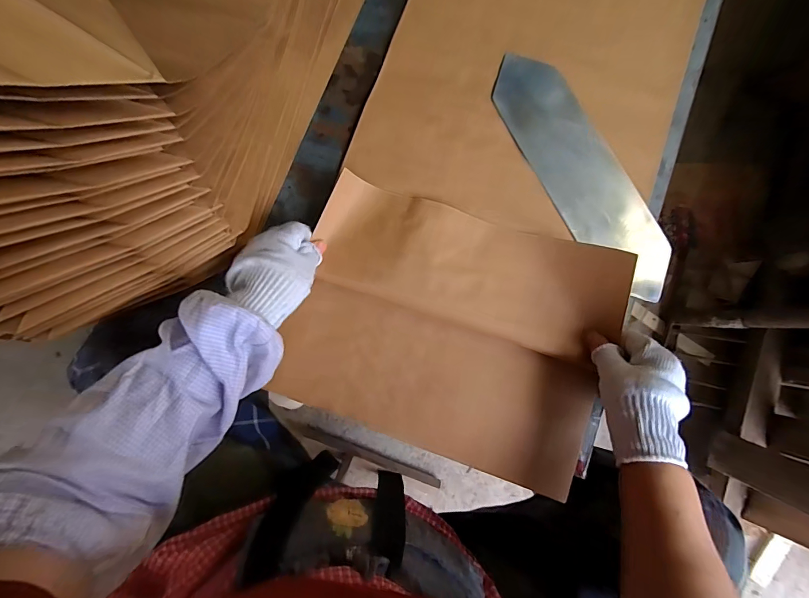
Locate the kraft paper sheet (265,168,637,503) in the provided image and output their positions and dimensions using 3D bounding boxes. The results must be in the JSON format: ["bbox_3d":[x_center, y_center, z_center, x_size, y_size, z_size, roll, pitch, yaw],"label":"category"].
[{"bbox_3d":[0.051,0.031,0.408,0.335,0.060,0.260,19,80,2],"label":"kraft paper sheet"}]

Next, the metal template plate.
[{"bbox_3d":[0.209,-0.151,0.446,0.087,0.010,0.326,-27,82,-6],"label":"metal template plate"}]

